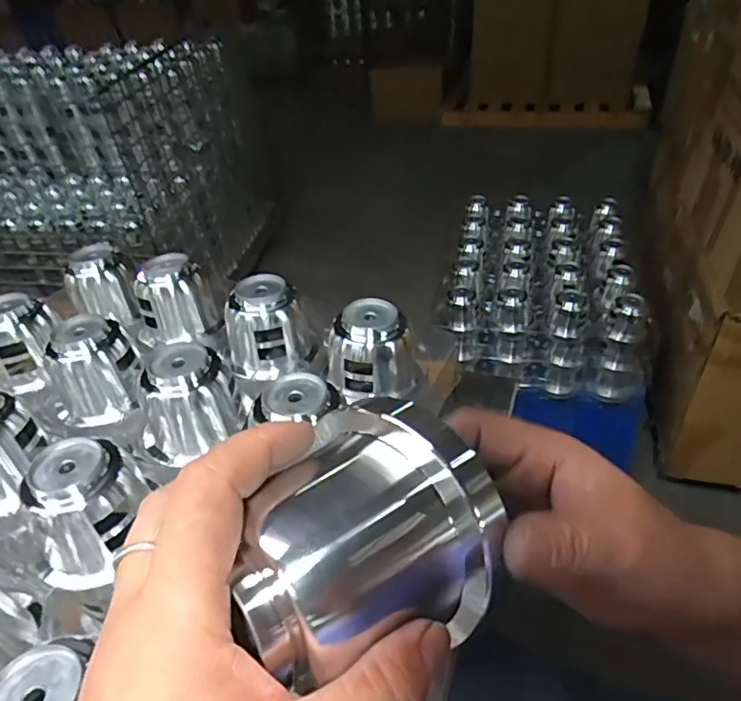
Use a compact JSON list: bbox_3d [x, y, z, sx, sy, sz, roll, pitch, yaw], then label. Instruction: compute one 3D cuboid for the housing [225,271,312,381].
[{"bbox_3d":[-0.094,-0.021,0.514,0.073,0.072,0.063,-9,39,-3],"label":"housing"}]

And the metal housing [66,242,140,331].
[{"bbox_3d":[-0.278,-0.067,0.597,0.058,0.069,0.060,-6,39,1],"label":"metal housing"}]

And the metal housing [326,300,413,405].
[{"bbox_3d":[-0.001,0.001,0.472,0.069,0.065,0.062,-7,39,0],"label":"metal housing"}]

